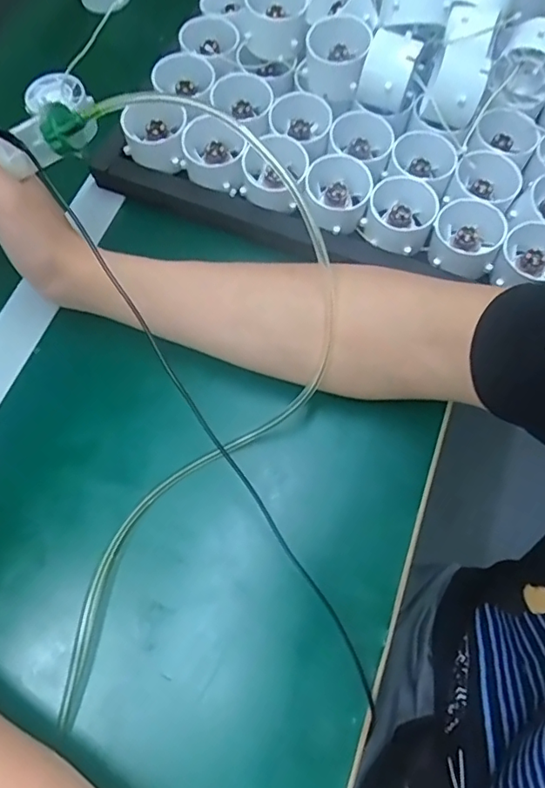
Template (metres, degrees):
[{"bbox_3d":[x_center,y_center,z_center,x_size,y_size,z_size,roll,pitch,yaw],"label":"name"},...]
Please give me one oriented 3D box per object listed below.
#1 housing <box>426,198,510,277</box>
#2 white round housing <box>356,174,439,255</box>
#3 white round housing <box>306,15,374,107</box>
[{"bbox_3d":[0.144,-0.116,0.405,0.049,0.029,0.048,0,67,0],"label":"housing"},{"bbox_3d":[0.097,-0.139,0.411,0.051,0.024,0.056,0,67,0],"label":"white round housing"},{"bbox_3d":[0.050,-0.265,0.435,0.048,0.047,0.047,0,67,0],"label":"white round housing"}]

